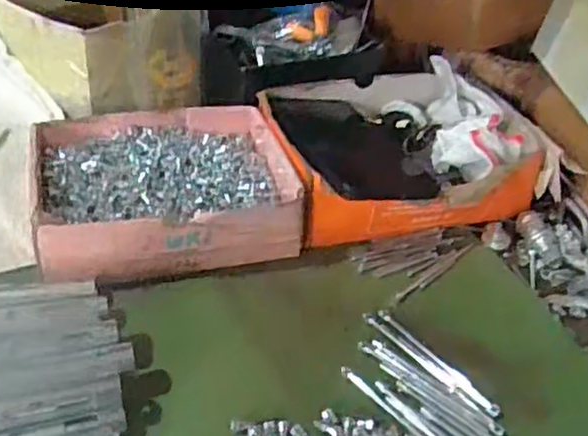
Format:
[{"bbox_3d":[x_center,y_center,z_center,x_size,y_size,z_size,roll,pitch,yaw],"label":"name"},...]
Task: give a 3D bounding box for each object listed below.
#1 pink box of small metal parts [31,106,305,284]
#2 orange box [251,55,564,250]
[{"bbox_3d":[-0.095,-0.024,0.510,0.176,0.047,0.160,-5,40,-15],"label":"pink box of small metal parts"},{"bbox_3d":[0.080,-0.056,0.557,0.197,0.068,0.163,-6,40,-15],"label":"orange box"}]

